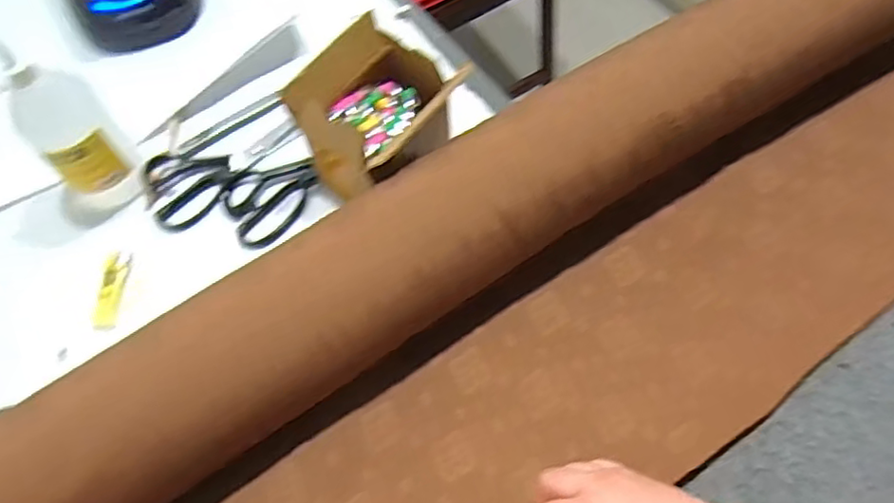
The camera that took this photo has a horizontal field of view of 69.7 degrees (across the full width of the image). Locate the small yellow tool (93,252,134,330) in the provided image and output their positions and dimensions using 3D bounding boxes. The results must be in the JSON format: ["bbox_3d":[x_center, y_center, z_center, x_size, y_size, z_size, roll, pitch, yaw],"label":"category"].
[{"bbox_3d":[-0.325,0.037,0.621,0.025,0.005,0.077,1,63,3],"label":"small yellow tool"}]

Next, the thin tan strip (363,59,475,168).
[{"bbox_3d":[-0.022,-0.123,0.580,0.013,0.007,0.145,33,68,17],"label":"thin tan strip"}]

